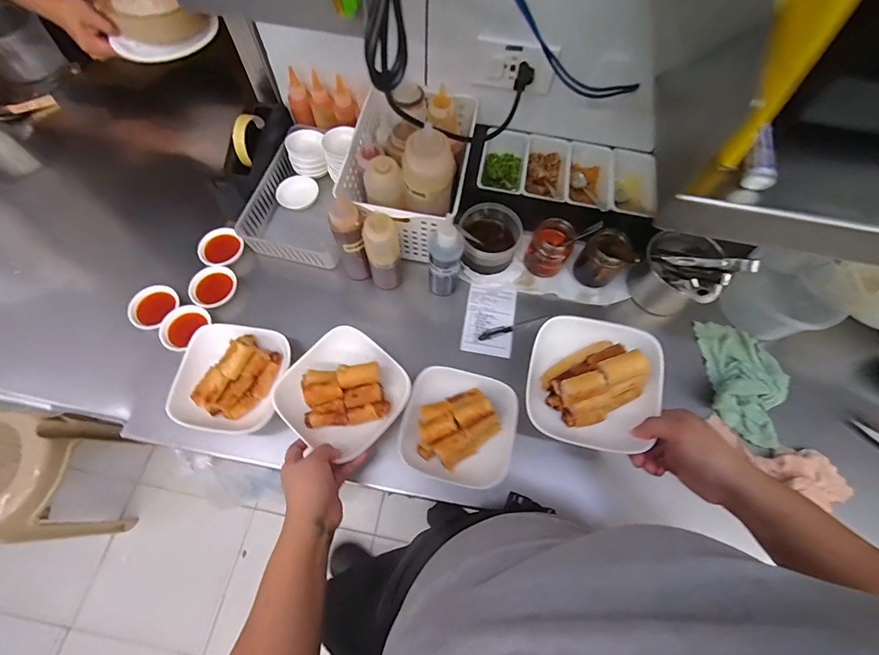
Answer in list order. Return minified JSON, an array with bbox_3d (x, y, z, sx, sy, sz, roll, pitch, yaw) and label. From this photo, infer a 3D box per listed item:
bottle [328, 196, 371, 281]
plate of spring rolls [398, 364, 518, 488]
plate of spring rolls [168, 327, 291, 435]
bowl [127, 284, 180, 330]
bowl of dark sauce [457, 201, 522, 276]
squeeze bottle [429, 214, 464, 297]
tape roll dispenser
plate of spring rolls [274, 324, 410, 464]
[{"bbox_3d":[-0.133,-0.127,0.590,0.050,0.154,0.047,-13,69,-8],"label":"bottle"},{"bbox_3d":[0.029,0.130,0.536,0.154,0.062,0.144,1,67,-2],"label":"plate of spring rolls"},{"bbox_3d":[-0.295,0.066,0.549,0.143,0.073,0.145,6,67,0],"label":"plate of spring rolls"},{"bbox_3d":[-0.449,-0.032,0.617,0.068,0.022,0.072,1,67,-2],"label":"bowl"},{"bbox_3d":[0.079,-0.148,0.649,0.101,0.079,0.098,1,67,-2],"label":"bowl of dark sauce"},{"bbox_3d":[0.007,-0.103,0.594,0.054,0.166,0.052,6,67,0],"label":"squeeze bottle"},{"bbox_3d":[-0.328,-0.302,0.677,0.074,0.082,0.220,13,67,3],"label":"tape roll dispenser"},{"bbox_3d":[-0.127,0.082,0.508,0.146,0.047,0.145,38,71,13],"label":"plate of spring rolls"}]

